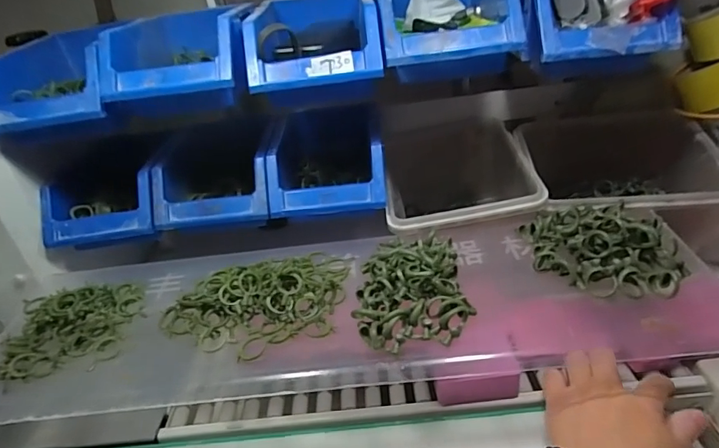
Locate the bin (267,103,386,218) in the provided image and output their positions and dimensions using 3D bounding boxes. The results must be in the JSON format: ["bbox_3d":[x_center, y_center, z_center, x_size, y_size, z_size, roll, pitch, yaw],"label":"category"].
[{"bbox_3d":[-0.037,-0.077,0.530,0.122,0.072,0.155,-6,31,2],"label":"bin"}]

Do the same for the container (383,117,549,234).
[{"bbox_3d":[0.113,-0.031,0.557,0.160,0.115,0.208,-5,31,3],"label":"container"}]

